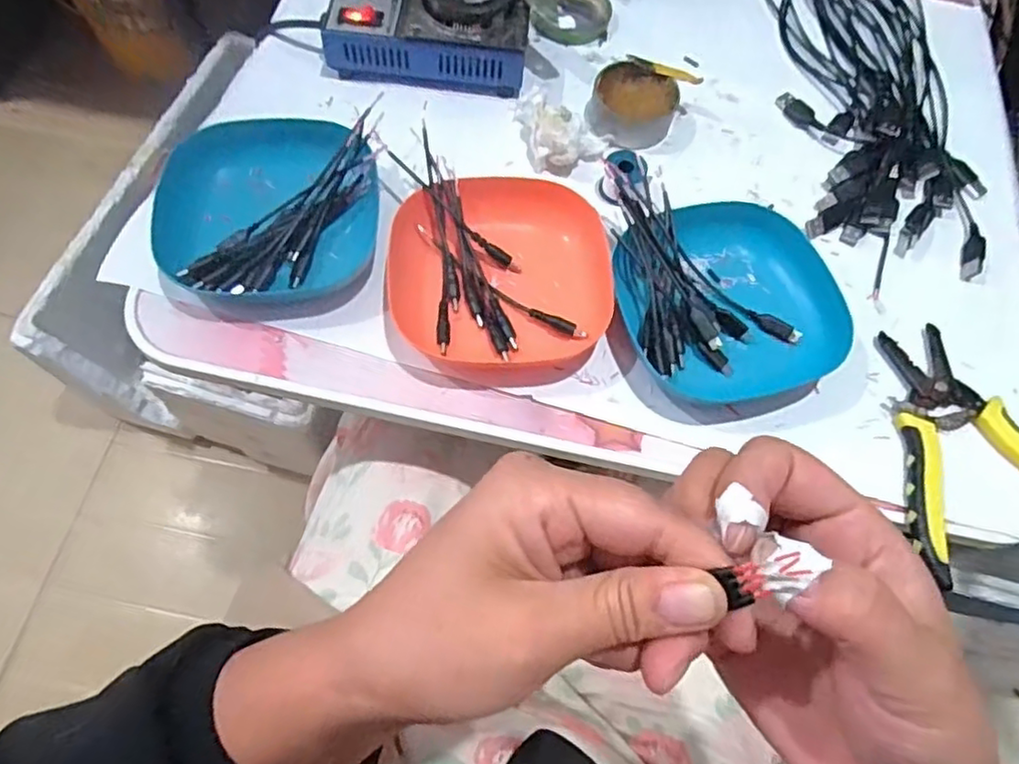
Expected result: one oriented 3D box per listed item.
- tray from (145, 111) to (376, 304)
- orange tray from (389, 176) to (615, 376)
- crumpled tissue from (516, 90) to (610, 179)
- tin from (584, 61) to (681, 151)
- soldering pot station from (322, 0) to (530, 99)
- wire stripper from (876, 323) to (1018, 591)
[{"bbox_3d":[-0.156,-0.112,0.438,0.132,0.041,0.127,9,66,0],"label":"tray"},{"bbox_3d":[-0.005,-0.071,0.431,0.136,0.028,0.131,-4,66,-5],"label":"orange tray"},{"bbox_3d":[0.032,-0.183,0.490,0.073,0.027,0.048,25,67,8],"label":"crumpled tissue"},{"bbox_3d":[0.094,-0.210,0.510,0.064,0.029,0.058,23,67,6],"label":"tin"},{"bbox_3d":[-0.060,-0.279,0.511,0.150,0.058,0.091,7,66,-1],"label":"soldering pot station"},{"bbox_3d":[0.276,0.037,0.412,0.115,0.016,0.155,-14,68,-9],"label":"wire stripper"}]

